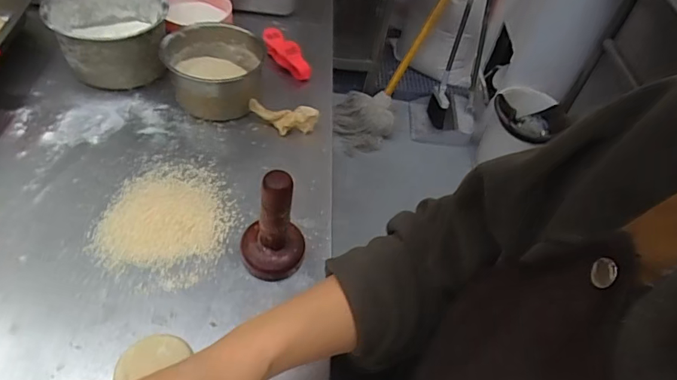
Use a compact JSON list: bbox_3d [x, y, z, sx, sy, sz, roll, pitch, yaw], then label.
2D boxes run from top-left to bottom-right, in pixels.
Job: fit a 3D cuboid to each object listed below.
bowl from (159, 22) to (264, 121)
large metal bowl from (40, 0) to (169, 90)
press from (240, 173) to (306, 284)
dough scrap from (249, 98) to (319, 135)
[{"bbox_3d":[-0.168,-0.165,0.634,0.120,0.067,0.125,5,50,-6],"label":"bowl"},{"bbox_3d":[-0.311,-0.217,0.648,0.142,0.089,0.136,5,50,-6],"label":"large metal bowl"},{"bbox_3d":[-0.068,0.034,0.462,0.067,0.116,0.064,3,50,-7],"label":"press"},{"bbox_3d":[-0.075,-0.097,0.631,0.091,0.028,0.032,6,50,-5],"label":"dough scrap"}]

